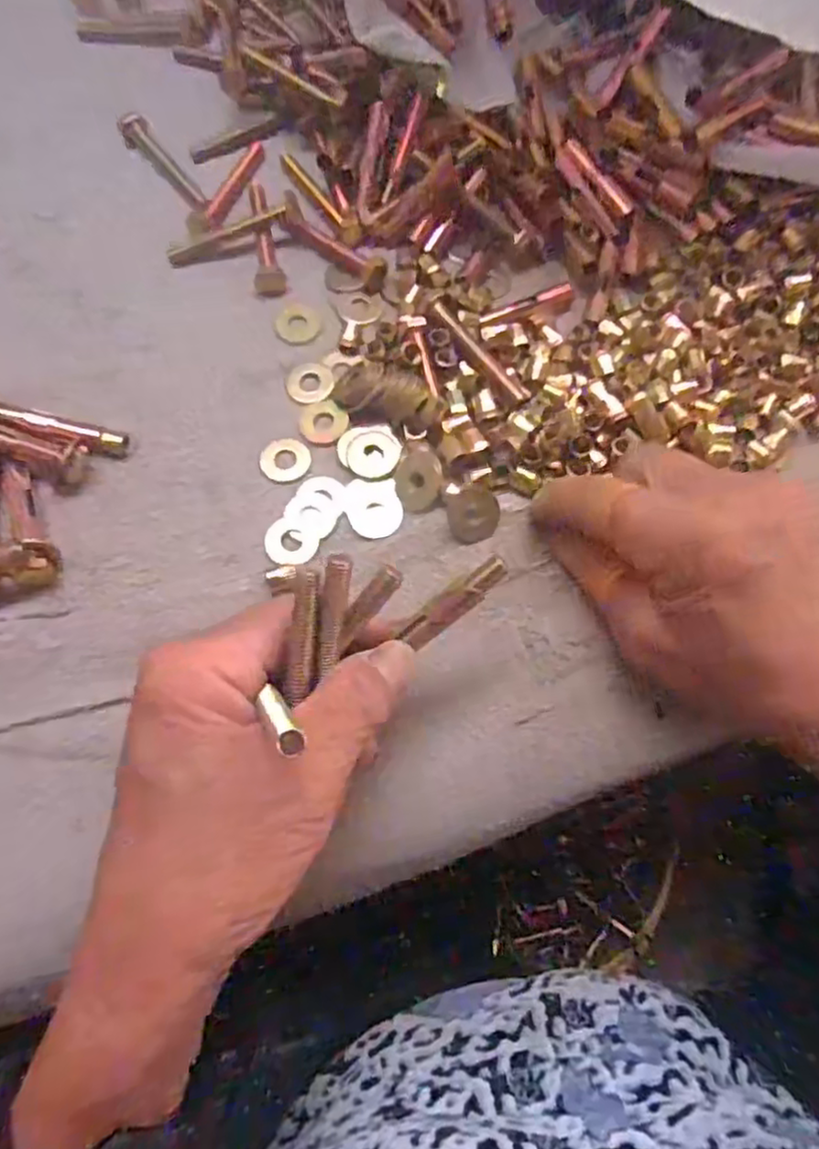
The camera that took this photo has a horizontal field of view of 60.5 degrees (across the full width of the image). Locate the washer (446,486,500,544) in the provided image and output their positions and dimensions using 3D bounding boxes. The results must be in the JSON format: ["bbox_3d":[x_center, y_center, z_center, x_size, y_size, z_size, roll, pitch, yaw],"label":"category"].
[{"bbox_3d":[0.025,-0.023,0.271,0.020,0.004,0.021,-8,94,-5],"label":"washer"}]

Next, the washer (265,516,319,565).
[{"bbox_3d":[-0.046,-0.014,0.270,0.022,0.004,0.019,34,73,11],"label":"washer"}]

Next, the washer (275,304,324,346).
[{"bbox_3d":[-0.049,-0.111,0.308,0.019,0.004,0.022,-11,70,-4],"label":"washer"}]

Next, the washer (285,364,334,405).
[{"bbox_3d":[-0.042,-0.082,0.298,0.019,0.004,0.020,0,70,0],"label":"washer"}]

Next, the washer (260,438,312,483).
[{"bbox_3d":[-0.050,-0.047,0.284,0.020,0.004,0.020,0,70,0],"label":"washer"}]

